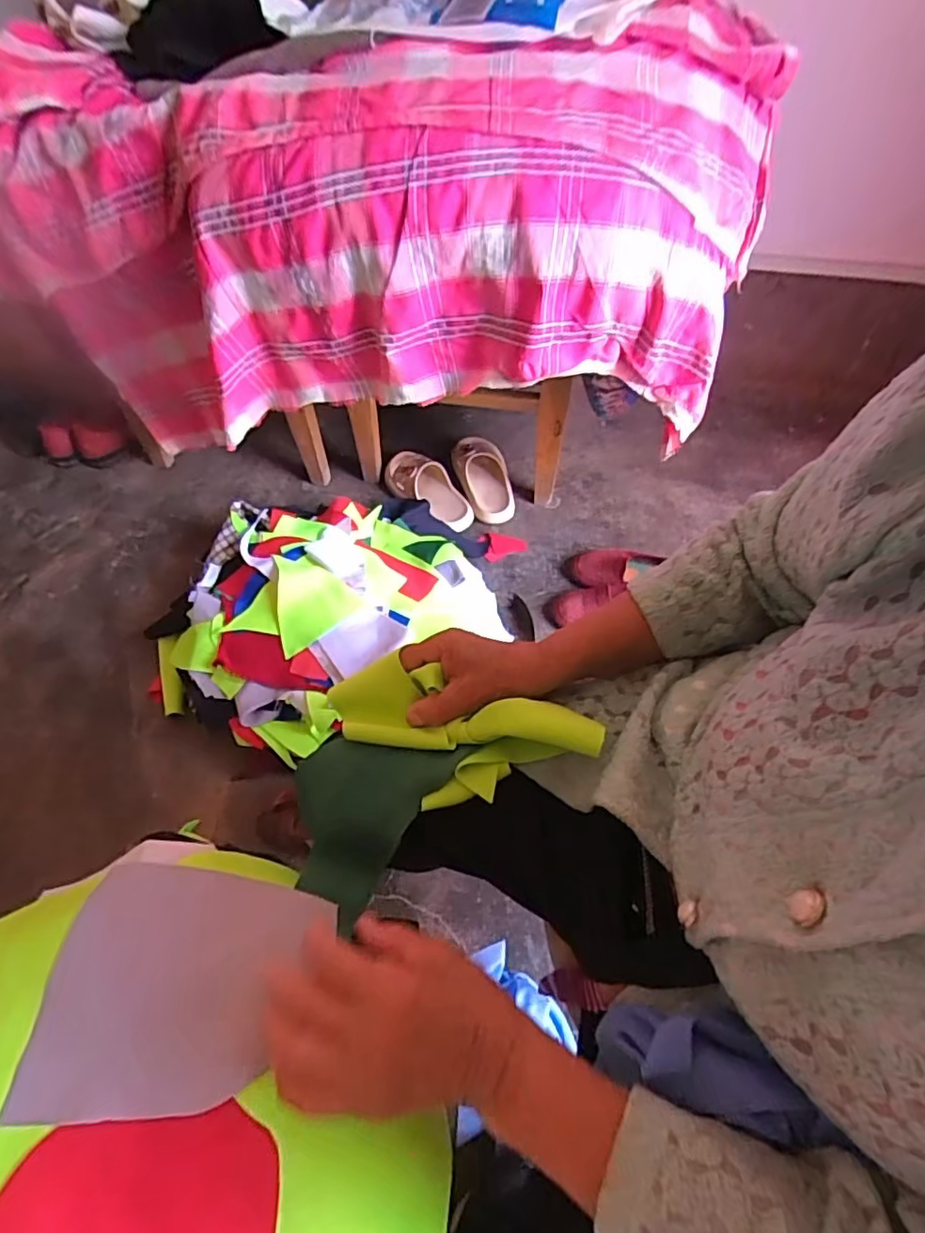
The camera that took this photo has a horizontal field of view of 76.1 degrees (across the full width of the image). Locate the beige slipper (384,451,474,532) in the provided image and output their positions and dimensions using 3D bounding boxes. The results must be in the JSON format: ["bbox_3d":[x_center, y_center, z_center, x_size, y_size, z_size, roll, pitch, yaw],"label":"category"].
[{"bbox_3d":[-0.067,-0.250,1.154,0.091,0.063,0.219,-38,64,-21],"label":"beige slipper"}]

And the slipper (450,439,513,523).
[{"bbox_3d":[0.039,-0.278,1.171,0.102,0.064,0.207,-12,58,-7],"label":"slipper"}]

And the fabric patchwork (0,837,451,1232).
[{"bbox_3d":[-0.169,0.294,0.326,0.313,0.044,0.303,-1,57,1],"label":"fabric patchwork"}]

